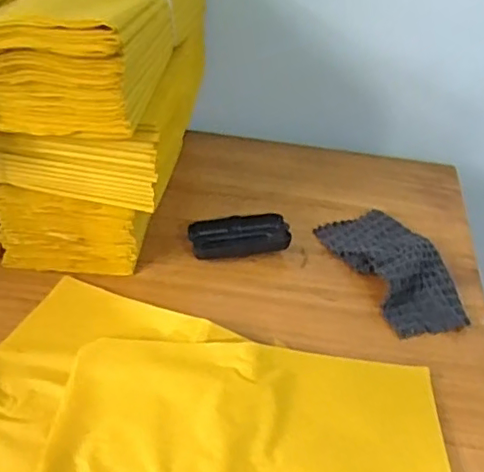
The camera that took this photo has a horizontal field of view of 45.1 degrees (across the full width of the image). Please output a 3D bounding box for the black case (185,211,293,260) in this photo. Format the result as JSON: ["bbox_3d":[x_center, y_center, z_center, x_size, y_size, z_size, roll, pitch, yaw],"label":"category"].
[{"bbox_3d":[-0.003,0.000,0.667,0.111,0.024,0.044,-7,42,-13],"label":"black case"}]

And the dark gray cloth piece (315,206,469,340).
[{"bbox_3d":[0.171,0.029,0.638,0.100,0.031,0.183,-15,45,-22],"label":"dark gray cloth piece"}]

